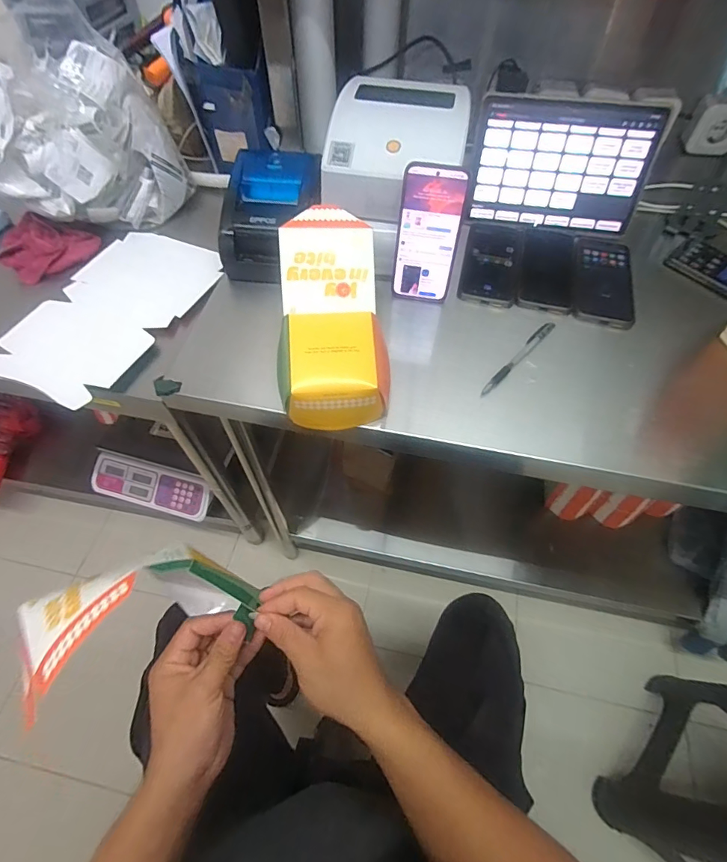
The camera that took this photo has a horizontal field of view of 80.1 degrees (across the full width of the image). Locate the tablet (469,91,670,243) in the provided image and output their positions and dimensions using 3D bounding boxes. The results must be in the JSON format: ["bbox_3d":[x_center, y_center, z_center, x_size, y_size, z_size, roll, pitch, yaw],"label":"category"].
[{"bbox_3d":[0.288,-0.386,0.639,0.245,0.163,0.011,10,35,7],"label":"tablet"}]

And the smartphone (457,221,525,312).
[{"bbox_3d":[0.191,-0.252,0.644,0.082,0.015,0.177,14,59,8],"label":"smartphone"}]

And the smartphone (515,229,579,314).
[{"bbox_3d":[0.271,-0.238,0.636,0.075,0.014,0.168,15,59,8],"label":"smartphone"}]

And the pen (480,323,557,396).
[{"bbox_3d":[0.195,-0.092,0.547,0.012,0.015,0.149,40,66,21],"label":"pen"}]

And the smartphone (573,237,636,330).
[{"bbox_3d":[0.346,-0.218,0.623,0.080,0.013,0.166,12,62,9],"label":"smartphone"}]

